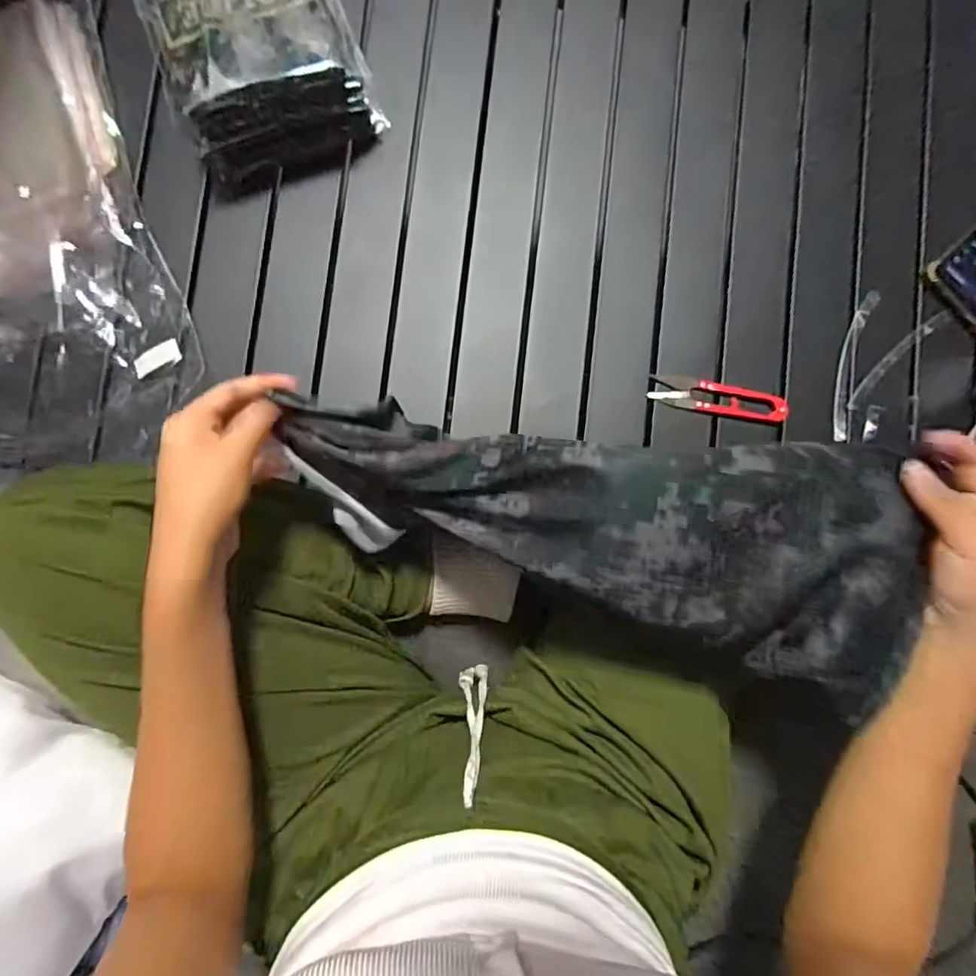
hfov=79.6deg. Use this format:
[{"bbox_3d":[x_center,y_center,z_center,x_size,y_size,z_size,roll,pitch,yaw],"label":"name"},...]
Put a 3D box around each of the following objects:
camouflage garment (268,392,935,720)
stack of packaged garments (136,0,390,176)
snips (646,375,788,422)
[{"bbox_3d":[0.070,0.022,0.380,0.395,0.089,0.137,14,85,7],"label":"camouflage garment"},{"bbox_3d":[-0.182,-0.348,0.483,0.150,0.085,0.143,-25,87,-4],"label":"stack of packaged garments"},{"bbox_3d":[0.202,-0.078,0.513,0.117,0.011,0.027,11,85,-1],"label":"snips"}]

